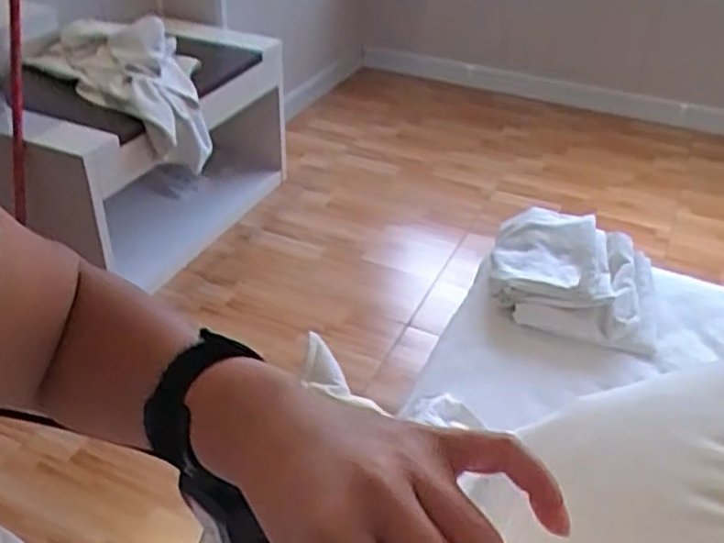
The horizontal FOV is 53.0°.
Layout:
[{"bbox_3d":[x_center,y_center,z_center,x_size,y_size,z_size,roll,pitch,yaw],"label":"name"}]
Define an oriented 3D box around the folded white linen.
[{"bbox_3d":[0.356,-0.002,1.213,0.273,0.090,0.270,11,38,13],"label":"folded white linen"}]

